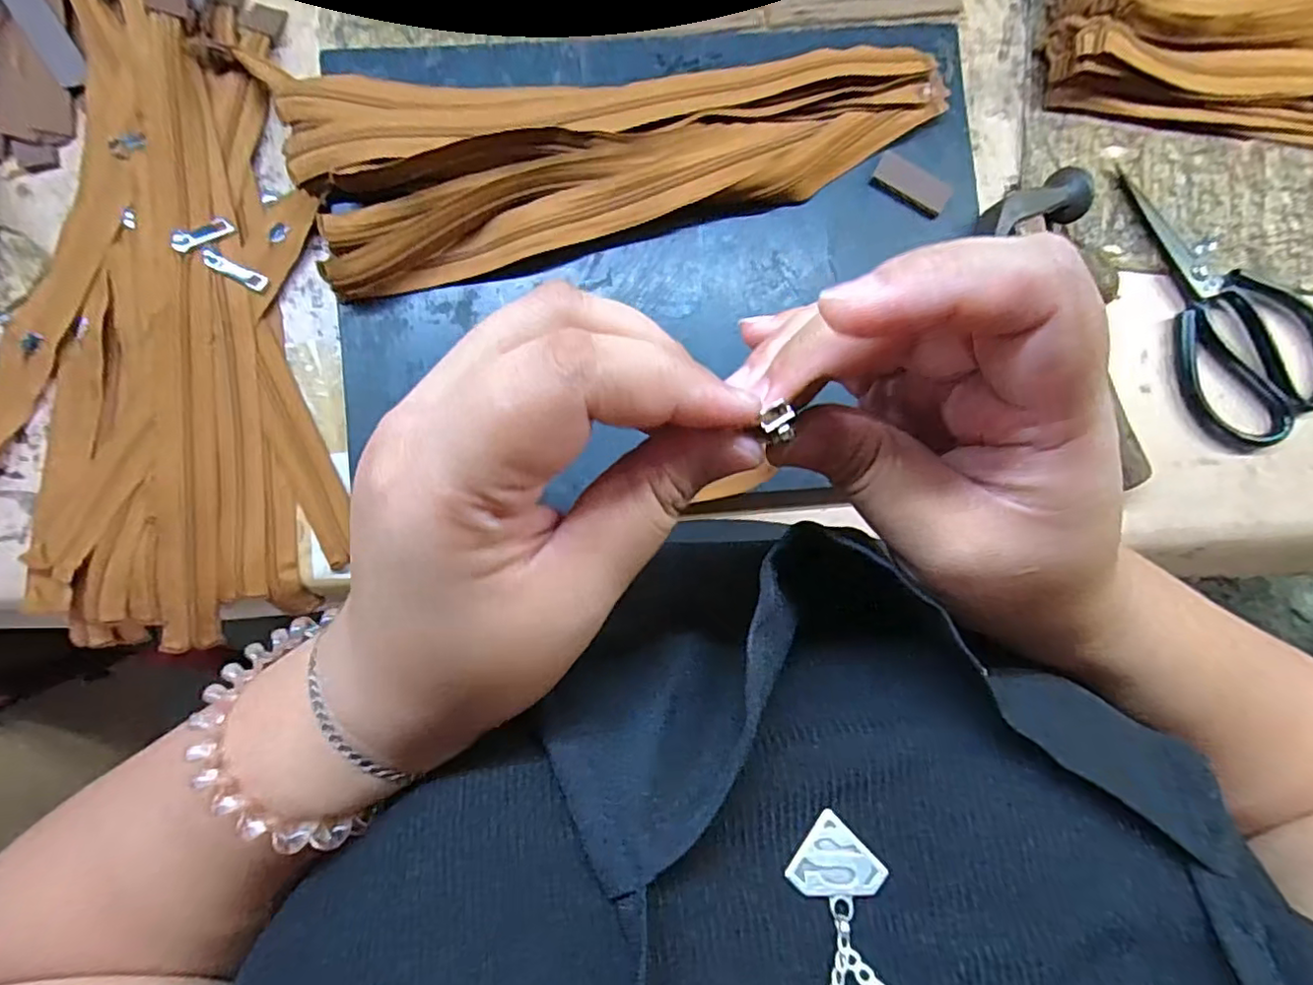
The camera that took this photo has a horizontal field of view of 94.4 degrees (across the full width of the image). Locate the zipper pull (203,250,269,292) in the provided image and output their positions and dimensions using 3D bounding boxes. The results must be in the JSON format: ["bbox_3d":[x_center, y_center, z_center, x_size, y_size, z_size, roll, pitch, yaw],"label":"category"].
[{"bbox_3d":[-0.259,-0.136,0.372,0.036,0.004,0.010,26,72,-14],"label":"zipper pull"}]

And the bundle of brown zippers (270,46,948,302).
[{"bbox_3d":[-0.018,-0.221,0.364,0.385,0.030,0.128,-14,88,-5],"label":"bundle of brown zippers"}]

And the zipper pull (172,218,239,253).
[{"bbox_3d":[-0.276,-0.157,0.370,0.035,0.005,0.011,-39,96,-25],"label":"zipper pull"}]

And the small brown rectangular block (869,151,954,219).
[{"bbox_3d":[0.163,-0.195,0.385,0.050,0.004,0.025,26,85,-2],"label":"small brown rectangular block"}]

